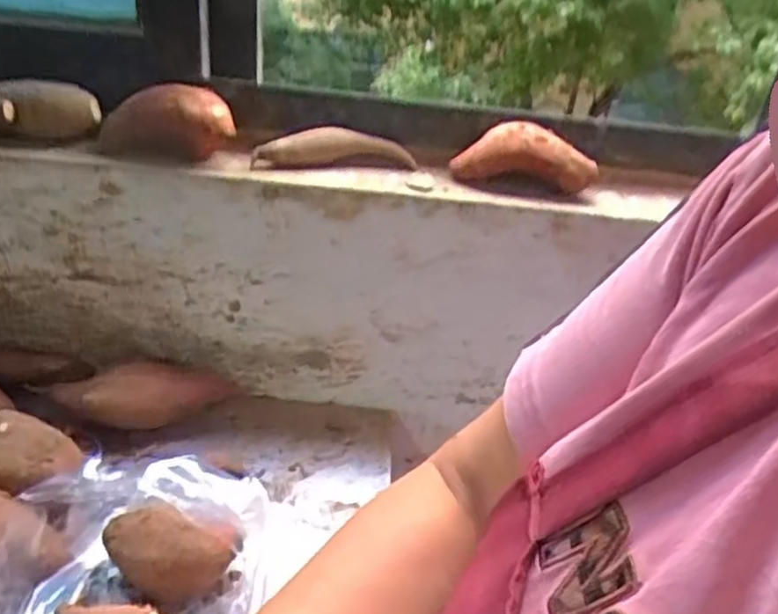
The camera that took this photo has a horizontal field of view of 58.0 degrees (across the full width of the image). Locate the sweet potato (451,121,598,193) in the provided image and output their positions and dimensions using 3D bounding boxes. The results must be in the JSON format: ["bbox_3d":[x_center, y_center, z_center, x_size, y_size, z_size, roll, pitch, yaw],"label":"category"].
[{"bbox_3d":[0.123,-0.134,0.630,0.125,0.045,0.036,11,34,5],"label":"sweet potato"}]

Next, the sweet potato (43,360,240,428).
[{"bbox_3d":[-0.227,0.080,0.661,0.159,0.054,0.058,-9,38,-23],"label":"sweet potato"}]

